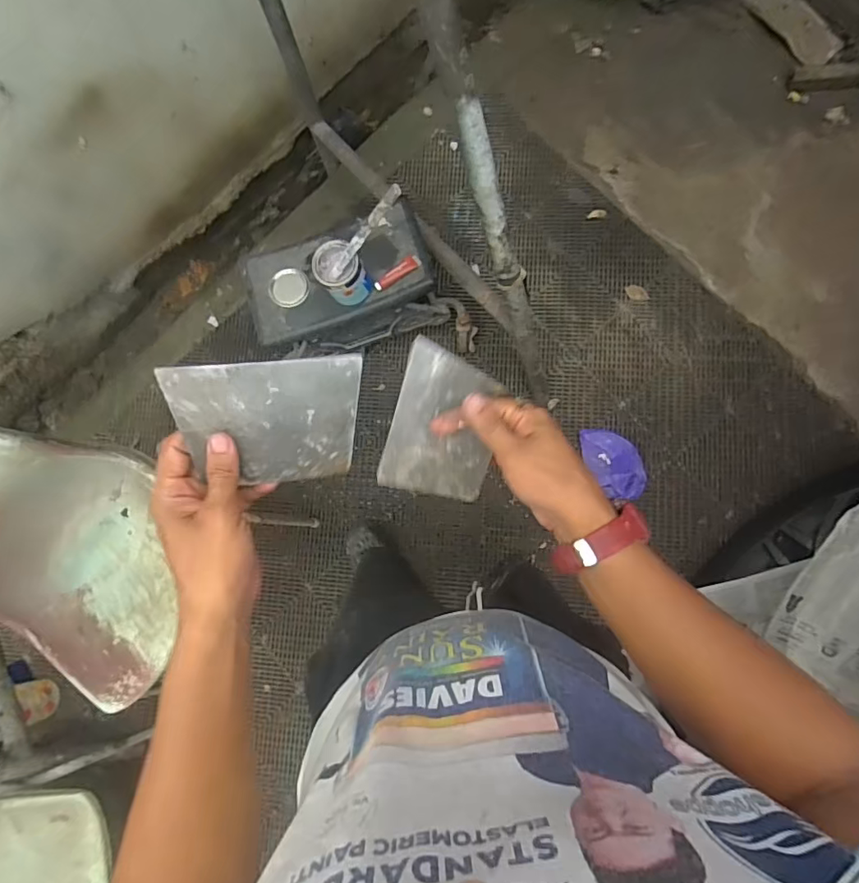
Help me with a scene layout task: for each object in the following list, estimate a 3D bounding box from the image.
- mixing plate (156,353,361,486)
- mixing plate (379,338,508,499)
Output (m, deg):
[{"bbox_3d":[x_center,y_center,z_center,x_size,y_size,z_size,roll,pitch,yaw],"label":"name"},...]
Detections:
[{"bbox_3d":[-0.123,-0.014,0.401,0.137,0.005,0.097,-7,112,-12],"label":"mixing plate"},{"bbox_3d":[0.012,-0.010,0.477,0.100,0.005,0.143,22,111,11],"label":"mixing plate"}]

